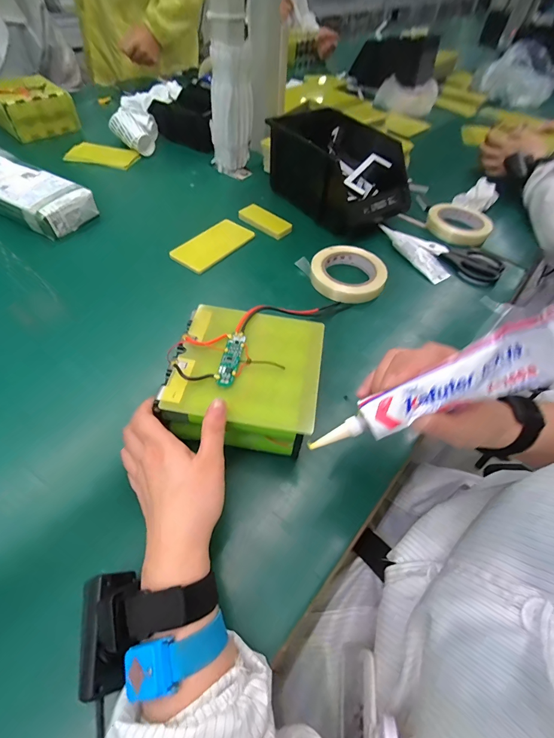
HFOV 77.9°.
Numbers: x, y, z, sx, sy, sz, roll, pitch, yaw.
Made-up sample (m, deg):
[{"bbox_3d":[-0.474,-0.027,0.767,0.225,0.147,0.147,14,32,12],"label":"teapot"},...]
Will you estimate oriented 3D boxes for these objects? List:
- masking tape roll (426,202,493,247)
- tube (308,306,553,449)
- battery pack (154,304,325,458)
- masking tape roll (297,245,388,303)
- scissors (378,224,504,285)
[{"bbox_3d":[0.348,-0.286,0.655,0.114,0.021,0.138,21,54,10],"label":"masking tape roll"},{"bbox_3d":[0.106,0.019,0.238,0.170,0.039,0.033,-26,55,12],"label":"tube"},{"bbox_3d":[-0.032,0.009,0.360,0.147,0.060,0.149,6,53,-1],"label":"battery pack"},{"bbox_3d":[0.110,-0.151,0.532,0.118,0.019,0.121,2,53,-3],"label":"masking tape roll"},{"bbox_3d":[0.288,-0.214,0.601,0.206,0.014,0.086,37,59,21],"label":"scissors"}]

